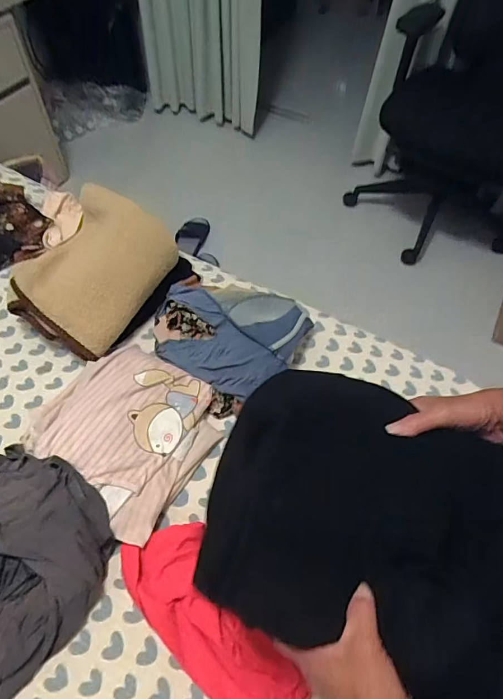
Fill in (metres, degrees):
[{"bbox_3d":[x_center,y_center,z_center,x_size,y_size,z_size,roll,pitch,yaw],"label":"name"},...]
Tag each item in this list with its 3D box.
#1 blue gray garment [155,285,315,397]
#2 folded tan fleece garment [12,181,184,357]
[{"bbox_3d":[-0.045,-0.046,0.823,0.270,0.057,0.223,24,60,14],"label":"blue gray garment"},{"bbox_3d":[-0.312,-0.158,0.845,0.240,0.125,0.282,28,61,16],"label":"folded tan fleece garment"}]

